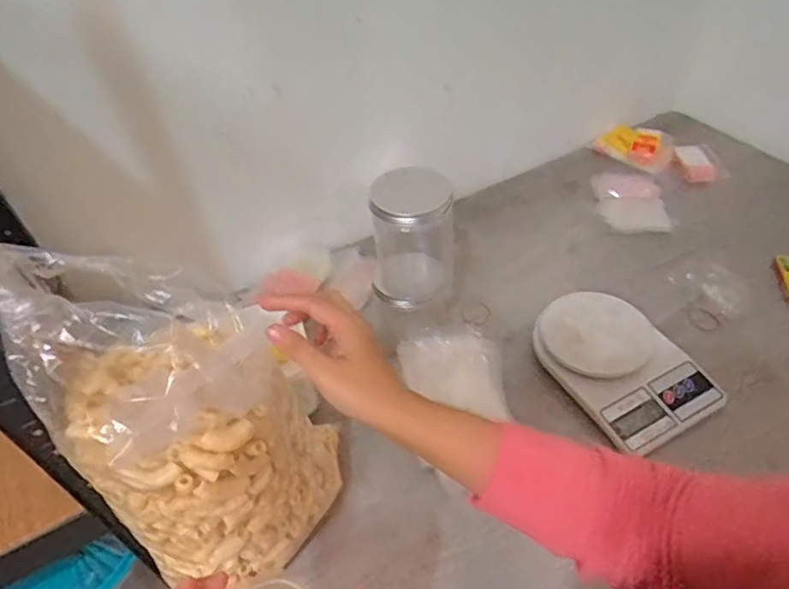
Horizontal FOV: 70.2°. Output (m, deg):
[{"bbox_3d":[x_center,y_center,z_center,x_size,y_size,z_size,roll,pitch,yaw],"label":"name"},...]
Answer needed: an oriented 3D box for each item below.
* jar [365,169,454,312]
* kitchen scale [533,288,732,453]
[{"bbox_3d":[0.025,-0.060,0.659,0.093,0.153,0.093,-3,45,3],"label":"jar"},{"bbox_3d":[0.273,0.080,0.682,0.149,0.026,0.204,-28,49,-20],"label":"kitchen scale"}]

